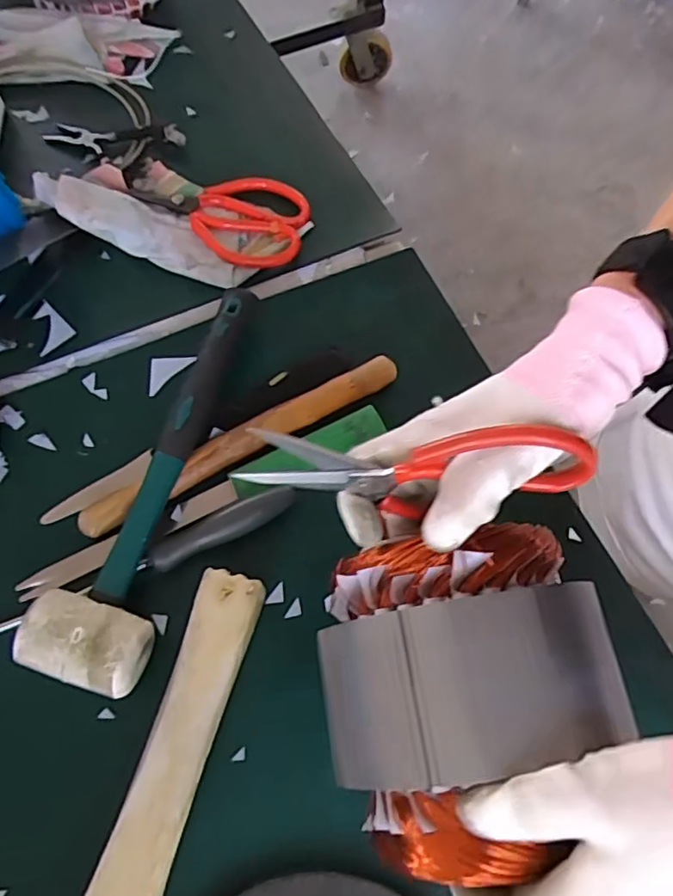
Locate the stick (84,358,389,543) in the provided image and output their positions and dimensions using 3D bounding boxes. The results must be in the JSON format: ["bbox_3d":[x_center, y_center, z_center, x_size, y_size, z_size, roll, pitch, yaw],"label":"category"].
[{"bbox_3d":[-0.065,-0.006,0.427,0.249,0.016,0.022,-29,72,-11],"label":"stick"}]

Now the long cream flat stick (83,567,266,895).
[{"bbox_3d":[-0.109,0.226,0.317,0.040,0.014,0.322,20,68,-5],"label":"long cream flat stick"}]

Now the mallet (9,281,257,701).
[{"bbox_3d":[-0.119,0.013,0.402,0.070,0.046,0.281,14,70,4],"label":"mallet"}]

